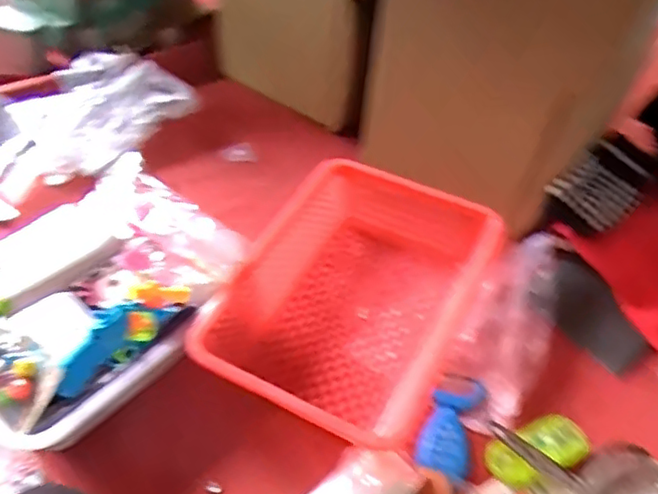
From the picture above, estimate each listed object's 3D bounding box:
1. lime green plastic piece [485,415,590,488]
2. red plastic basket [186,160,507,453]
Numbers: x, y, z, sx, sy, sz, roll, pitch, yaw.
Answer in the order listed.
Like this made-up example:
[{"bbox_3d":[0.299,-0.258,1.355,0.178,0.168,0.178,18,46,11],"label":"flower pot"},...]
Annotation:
[{"bbox_3d":[0.203,0.197,0.610,0.101,0.023,0.047,-15,51,-13],"label":"lime green plastic piece"},{"bbox_3d":[0.034,0.053,0.712,0.237,0.083,0.344,23,53,18],"label":"red plastic basket"}]

